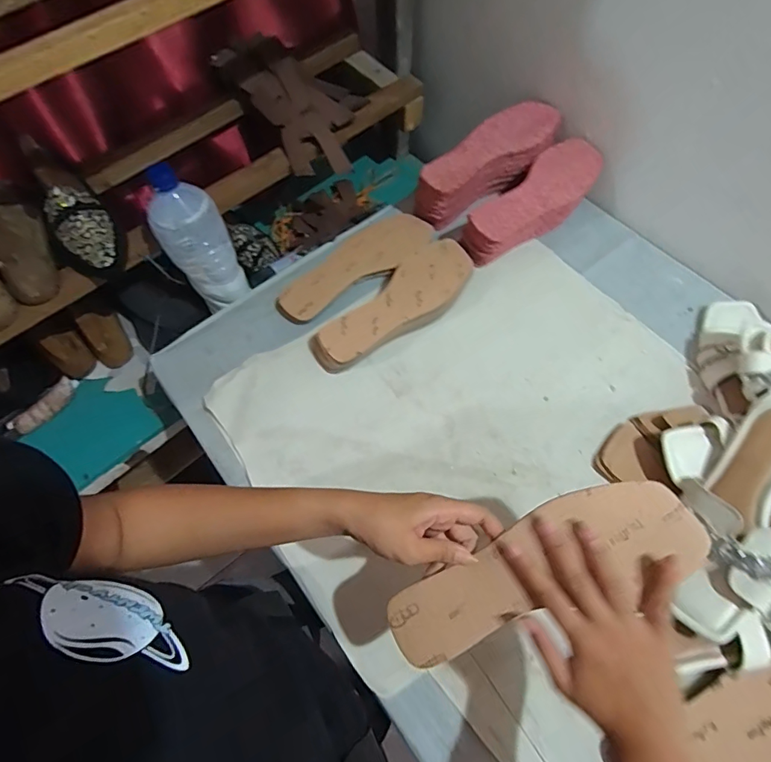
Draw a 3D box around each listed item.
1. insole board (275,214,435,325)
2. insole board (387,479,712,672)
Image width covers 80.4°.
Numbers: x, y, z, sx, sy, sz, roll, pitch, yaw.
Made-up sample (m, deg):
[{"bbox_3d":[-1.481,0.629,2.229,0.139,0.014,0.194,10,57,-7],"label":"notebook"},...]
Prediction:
[{"bbox_3d":[-0.040,-0.166,0.668,0.256,0.030,0.086,-37,69,-16],"label":"insole board"},{"bbox_3d":[0.112,0.145,0.345,0.238,0.019,0.075,-29,66,8],"label":"insole board"}]

